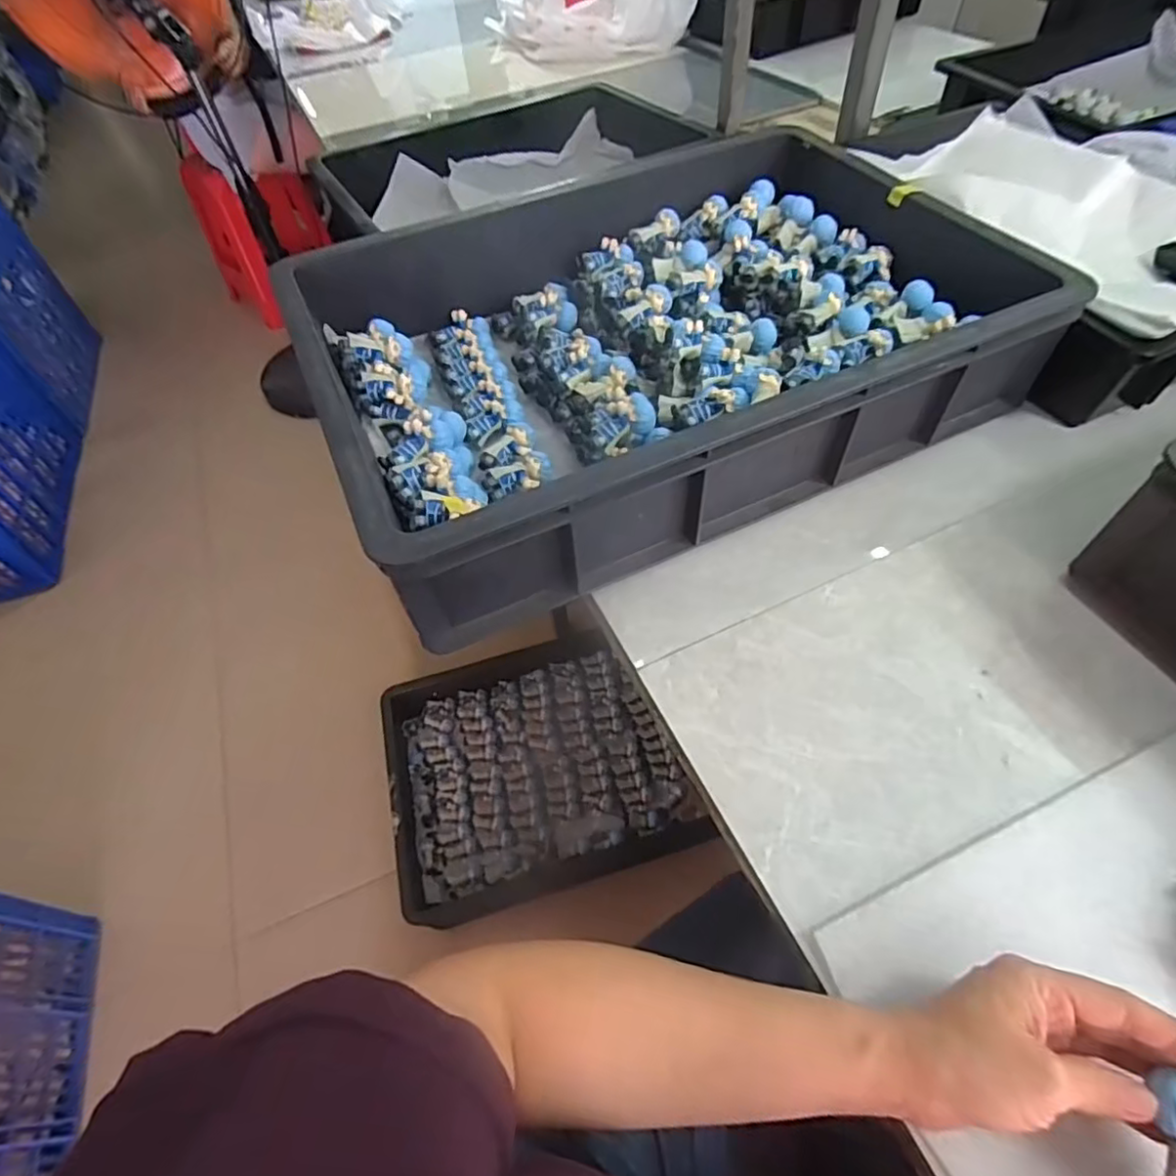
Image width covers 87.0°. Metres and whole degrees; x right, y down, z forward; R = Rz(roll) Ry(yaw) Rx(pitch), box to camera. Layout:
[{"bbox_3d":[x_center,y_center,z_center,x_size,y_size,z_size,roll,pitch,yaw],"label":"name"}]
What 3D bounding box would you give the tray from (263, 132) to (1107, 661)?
[{"bbox_3d":[0.056,-0.237,0.574,0.574,0.116,0.407,-23,55,-12],"label":"tray"}]

